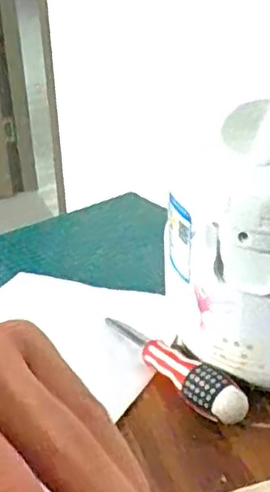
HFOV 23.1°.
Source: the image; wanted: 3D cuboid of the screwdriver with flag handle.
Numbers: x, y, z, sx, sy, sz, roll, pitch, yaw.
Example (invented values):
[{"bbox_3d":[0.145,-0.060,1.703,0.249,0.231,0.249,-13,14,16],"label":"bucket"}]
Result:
[{"bbox_3d":[0.029,0.099,0.569,0.029,0.041,0.165,-20,32,-29],"label":"screwdriver with flag handle"}]

